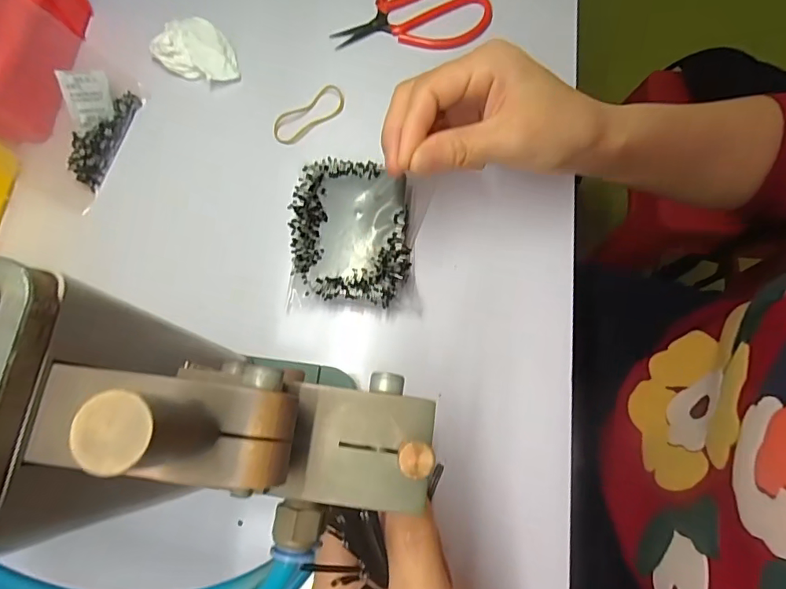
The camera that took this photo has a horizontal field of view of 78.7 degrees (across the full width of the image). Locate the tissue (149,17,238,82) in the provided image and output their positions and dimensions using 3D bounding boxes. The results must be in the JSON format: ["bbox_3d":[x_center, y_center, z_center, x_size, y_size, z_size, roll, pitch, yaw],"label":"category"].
[{"bbox_3d":[-0.136,-0.172,0.336,0.059,0.015,0.040,29,78,8],"label":"tissue"}]

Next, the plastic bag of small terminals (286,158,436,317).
[{"bbox_3d":[-0.021,-0.037,0.300,0.083,0.020,0.092,1,76,1],"label":"plastic bag of small terminals"}]

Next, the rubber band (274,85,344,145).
[{"bbox_3d":[-0.058,-0.125,0.330,0.056,0.004,0.019,-35,78,-8],"label":"rubber band"}]

